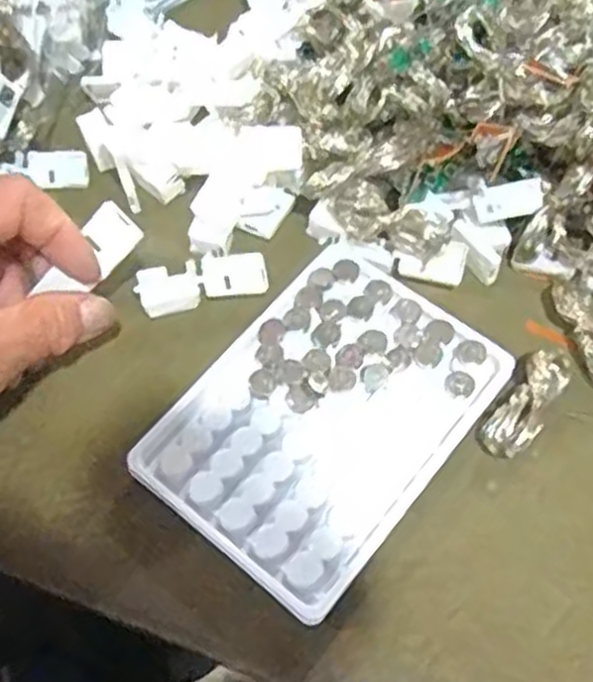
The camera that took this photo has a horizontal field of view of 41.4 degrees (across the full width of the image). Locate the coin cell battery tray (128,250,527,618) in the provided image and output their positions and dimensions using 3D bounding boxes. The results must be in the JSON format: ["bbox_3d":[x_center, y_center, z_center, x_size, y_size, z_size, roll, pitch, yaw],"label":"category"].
[{"bbox_3d":[0.012,0.028,0.308,0.094,0.010,0.130,37,72,18],"label":"coin cell battery tray"}]

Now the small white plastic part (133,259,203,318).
[{"bbox_3d":[-0.055,-0.023,0.339,0.026,0.009,0.020,-14,62,-6],"label":"small white plastic part"}]

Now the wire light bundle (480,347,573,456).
[{"bbox_3d":[0.091,0.023,0.308,0.019,0.012,0.049,35,68,18],"label":"wire light bundle"}]

